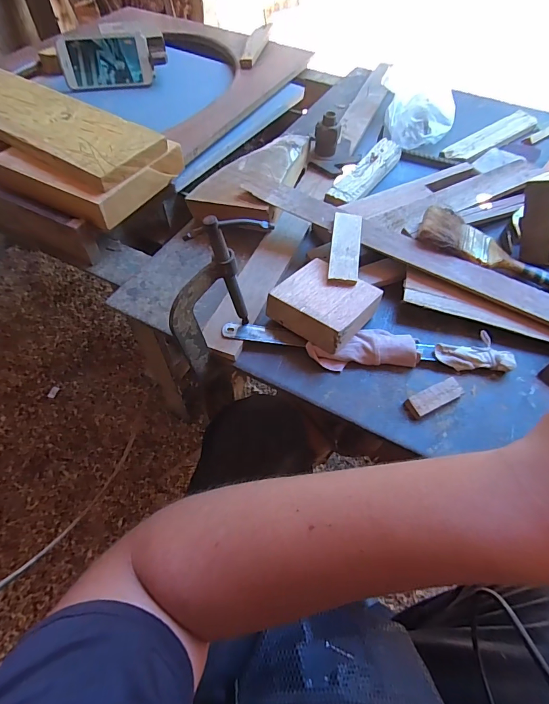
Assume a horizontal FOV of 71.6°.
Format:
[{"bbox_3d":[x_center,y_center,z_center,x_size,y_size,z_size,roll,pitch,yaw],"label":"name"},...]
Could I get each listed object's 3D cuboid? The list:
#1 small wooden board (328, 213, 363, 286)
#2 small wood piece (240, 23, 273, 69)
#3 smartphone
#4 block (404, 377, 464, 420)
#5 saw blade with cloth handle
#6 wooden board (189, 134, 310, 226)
[{"bbox_3d":[0.081,-0.118,0.432,0.033,0.009,0.096,8,65,5],"label":"small wooden board"},{"bbox_3d":[-0.037,-0.637,0.787,0.029,0.018,0.173,14,60,5],"label":"small wood piece"},{"bbox_3d":[-0.311,-0.538,0.705,0.156,0.079,0.012,-9,42,-9],"label":"smartphone"},{"bbox_3d":[0.158,0.045,0.376,0.059,0.012,0.021,-22,63,-16],"label":"block"},{"bbox_3d":[0.100,-0.008,0.404,0.297,0.023,0.044,4,59,-2],"label":"saw blade with cloth handle"},{"bbox_3d":[-0.016,-0.243,0.525,0.109,0.043,0.210,28,62,12],"label":"wooden board"}]

